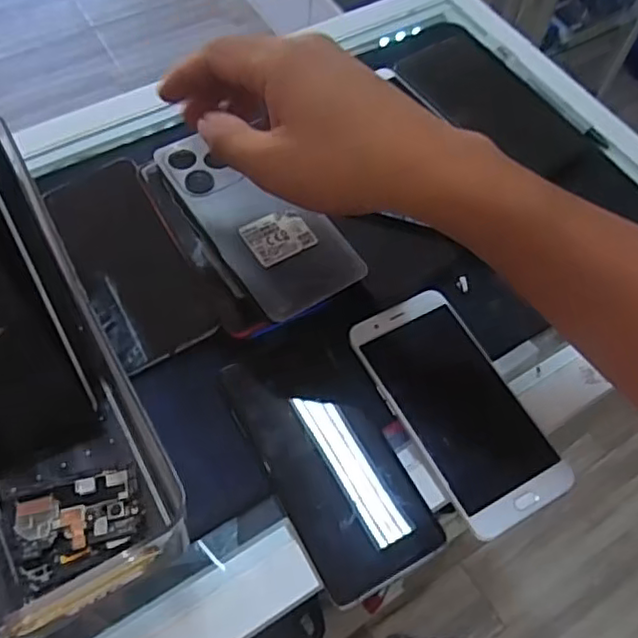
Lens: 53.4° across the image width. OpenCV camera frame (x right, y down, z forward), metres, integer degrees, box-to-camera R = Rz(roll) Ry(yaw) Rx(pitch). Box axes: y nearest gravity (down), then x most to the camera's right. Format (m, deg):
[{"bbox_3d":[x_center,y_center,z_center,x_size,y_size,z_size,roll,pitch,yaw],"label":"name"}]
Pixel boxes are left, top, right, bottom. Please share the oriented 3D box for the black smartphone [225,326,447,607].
[{"bbox_3d":[0.008,0.078,0.375,0.077,0.014,0.151,-23,65,-16],"label":"black smartphone"}]

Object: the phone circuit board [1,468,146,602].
[{"bbox_3d":[-0.131,0.110,0.343,0.068,0.009,0.053,-21,64,-15],"label":"phone circuit board"}]

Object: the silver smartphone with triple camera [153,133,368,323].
[{"bbox_3d":[-0.041,-0.070,0.420,0.072,0.011,0.151,-30,67,-19],"label":"silver smartphone with triple camera"}]

